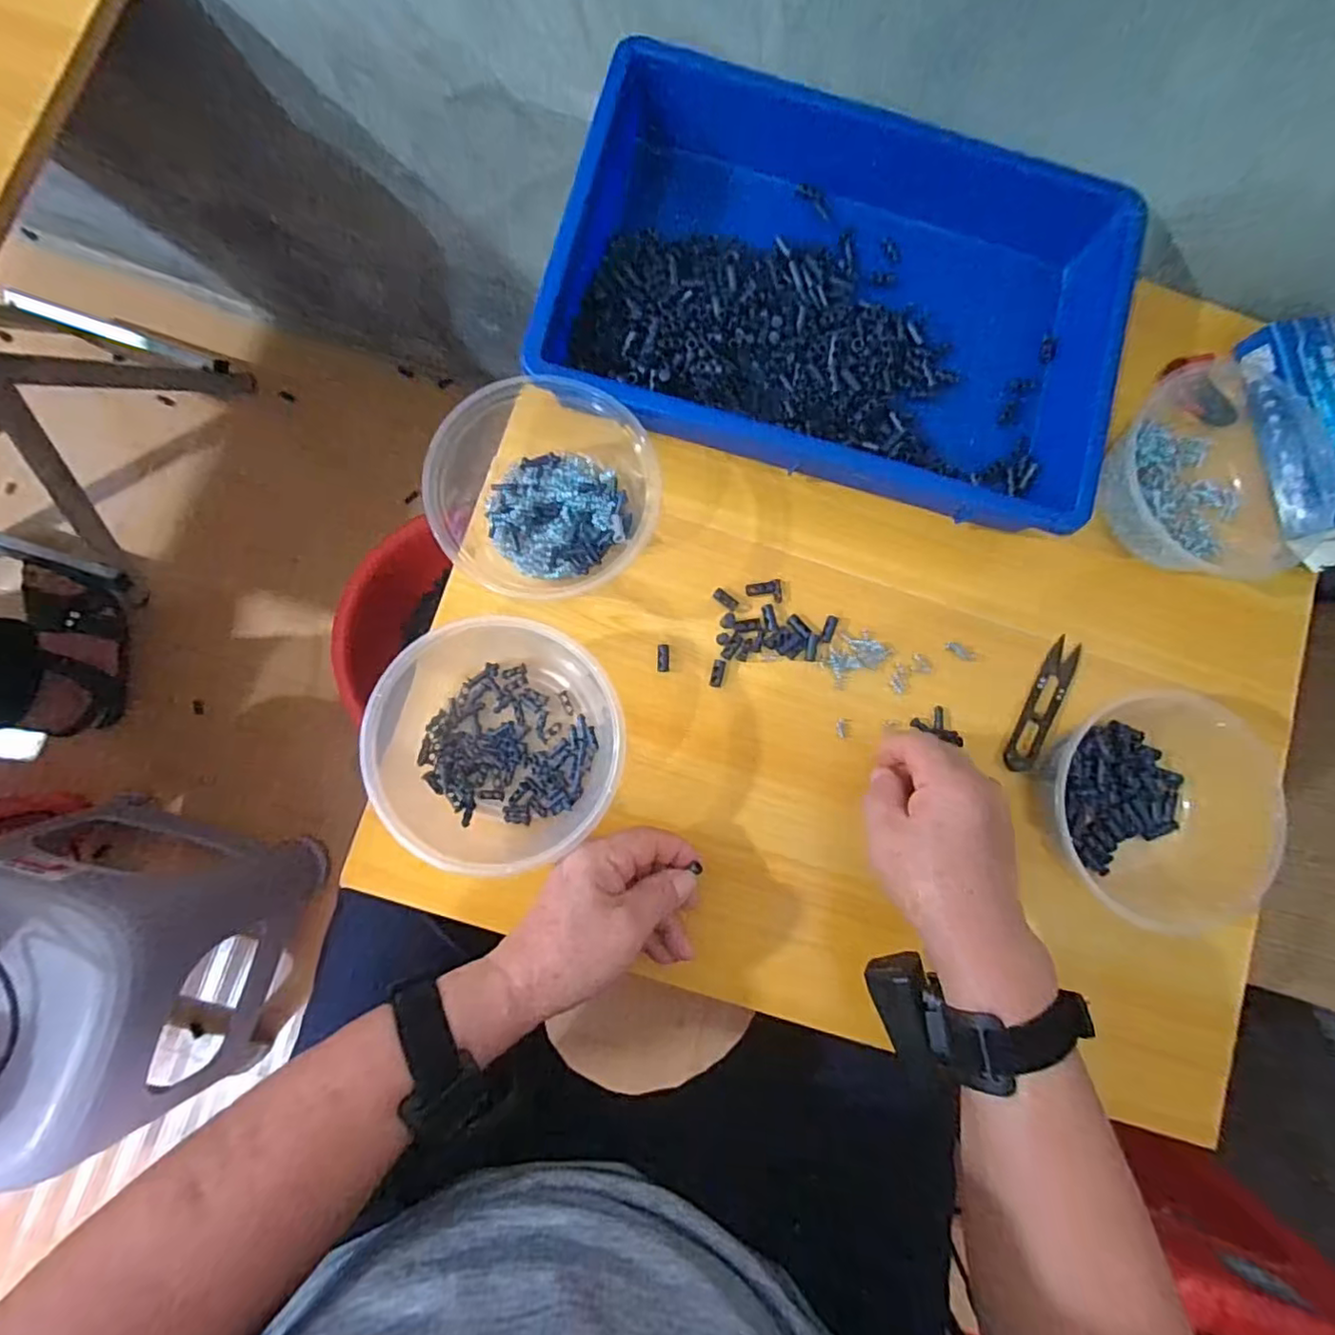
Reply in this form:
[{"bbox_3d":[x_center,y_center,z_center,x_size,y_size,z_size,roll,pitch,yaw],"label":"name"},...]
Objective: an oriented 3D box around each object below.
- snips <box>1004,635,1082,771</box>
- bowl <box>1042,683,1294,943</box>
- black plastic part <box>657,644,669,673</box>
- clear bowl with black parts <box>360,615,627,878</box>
[{"bbox_3d":[0.259,0.026,0.432,0.024,0.010,0.100,29,85,-1],"label":"snips"},{"bbox_3d":[0.303,0.094,0.406,0.155,0.062,0.155,0,86,-3],"label":"bowl"},{"bbox_3d":[-0.003,-0.006,0.422,0.008,0.004,0.019,0,86,-3],"label":"black plastic part"},{"bbox_3d":[-0.101,0.047,0.386,0.141,0.058,0.141,0,86,-3],"label":"clear bowl with black parts"}]

